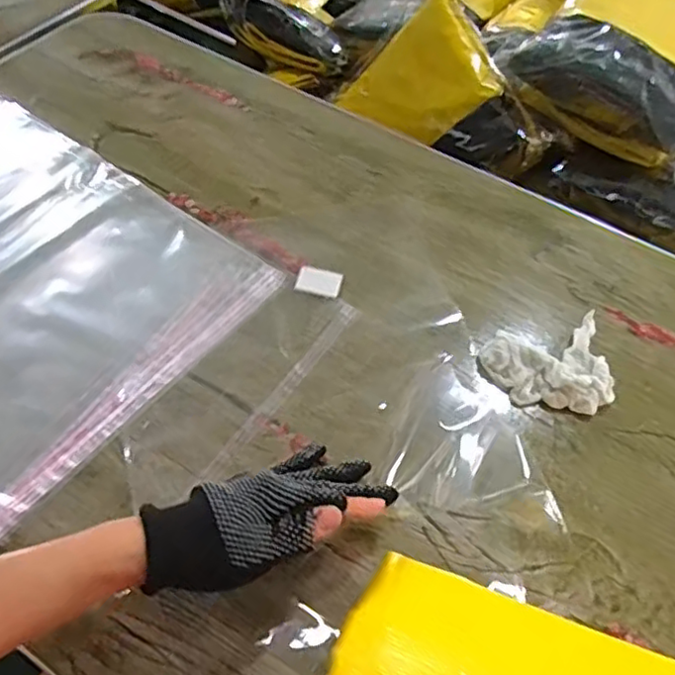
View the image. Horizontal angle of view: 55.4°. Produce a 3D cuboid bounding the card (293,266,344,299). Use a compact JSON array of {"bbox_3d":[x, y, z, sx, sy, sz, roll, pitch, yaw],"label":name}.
[{"bbox_3d":[-0.016,-0.052,0.589,0.041,0.004,0.032,8,54,1],"label":"card"}]

